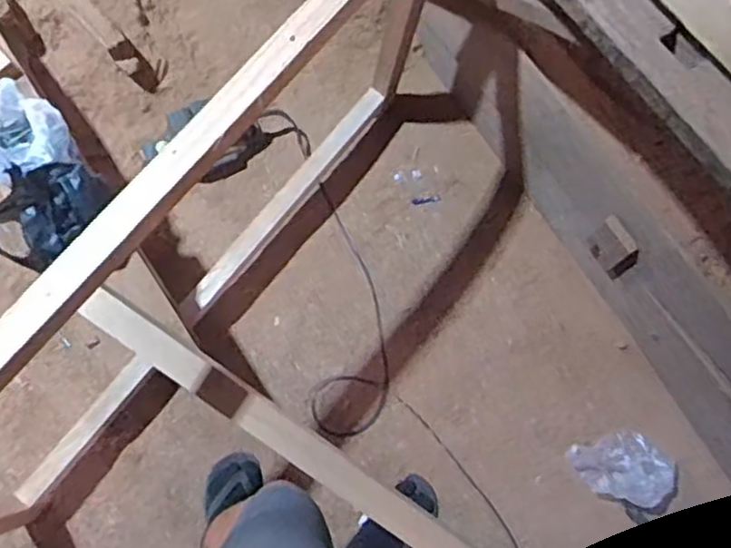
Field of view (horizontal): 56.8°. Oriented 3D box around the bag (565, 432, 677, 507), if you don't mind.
[{"bbox_3d":[0.516,0.385,1.343,0.149,0.063,0.180,-41,82,-12],"label":"bag"}]

